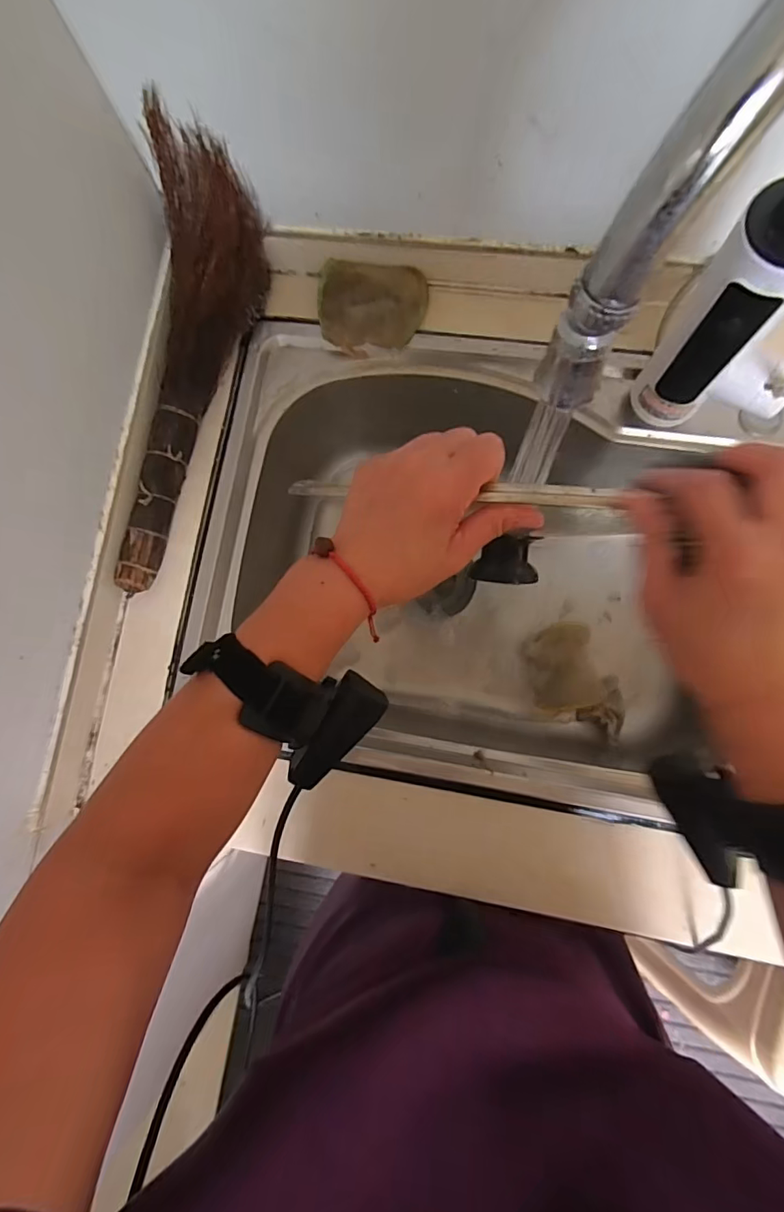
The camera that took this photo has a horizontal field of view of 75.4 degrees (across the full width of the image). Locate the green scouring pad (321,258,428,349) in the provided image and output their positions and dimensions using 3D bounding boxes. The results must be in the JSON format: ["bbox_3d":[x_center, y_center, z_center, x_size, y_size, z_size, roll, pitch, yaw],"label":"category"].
[{"bbox_3d":[-0.022,-0.307,0.517,0.108,0.012,0.084,8,87,7],"label":"green scouring pad"}]

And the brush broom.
[{"bbox_3d":[-0.203,-0.208,0.466,0.075,0.125,0.384,12,84,6],"label":"brush broom"}]

